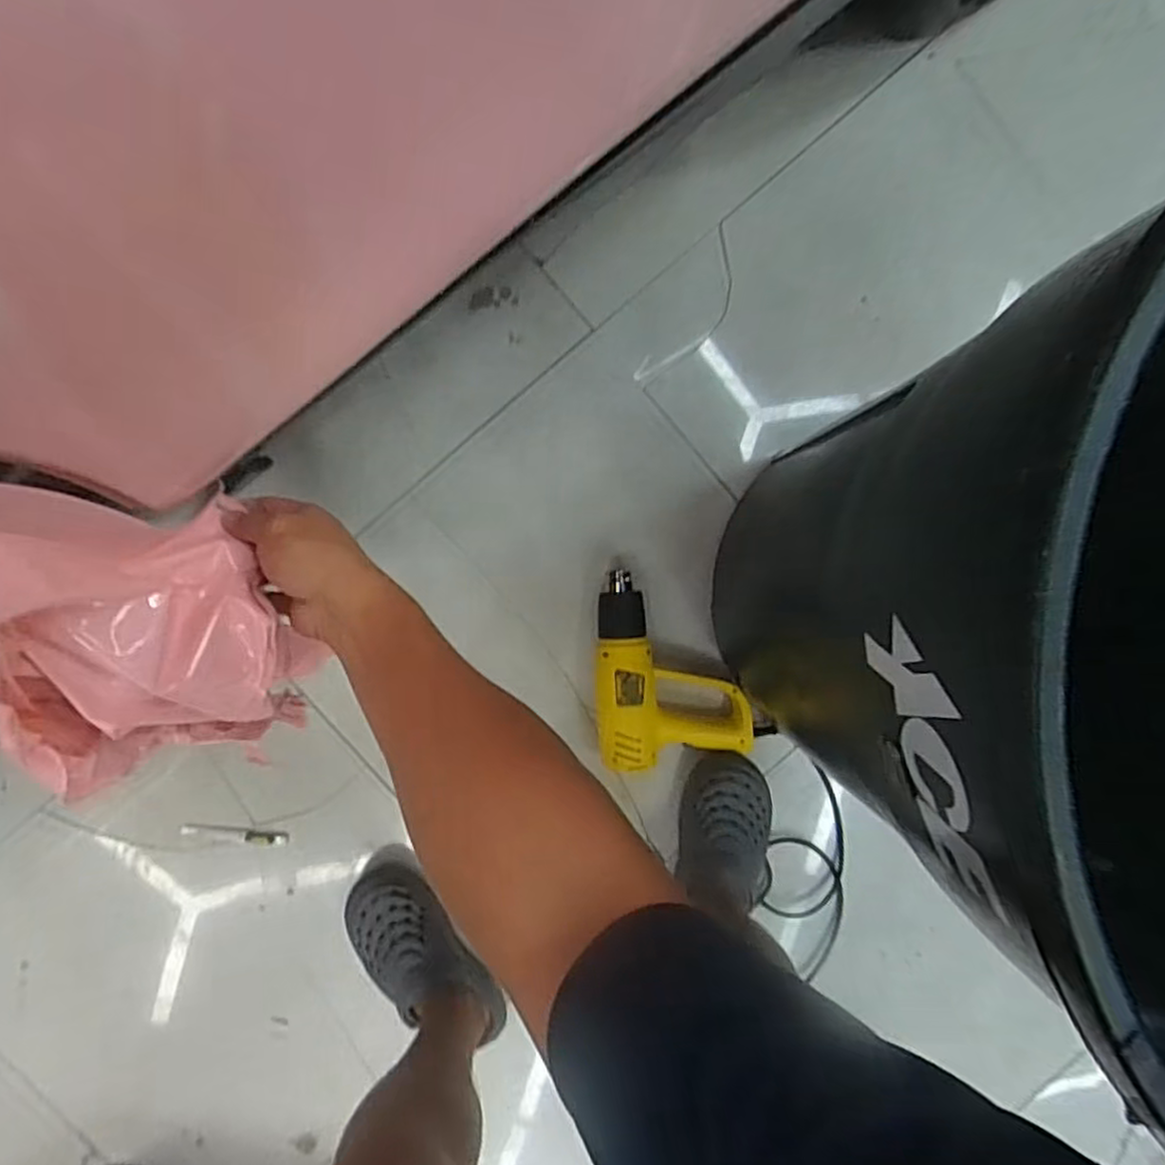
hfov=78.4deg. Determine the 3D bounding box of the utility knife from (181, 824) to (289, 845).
[{"bbox_3d":[-0.447,0.324,0.919,0.131,0.006,0.019,9,92,-6],"label":"utility knife"}]

